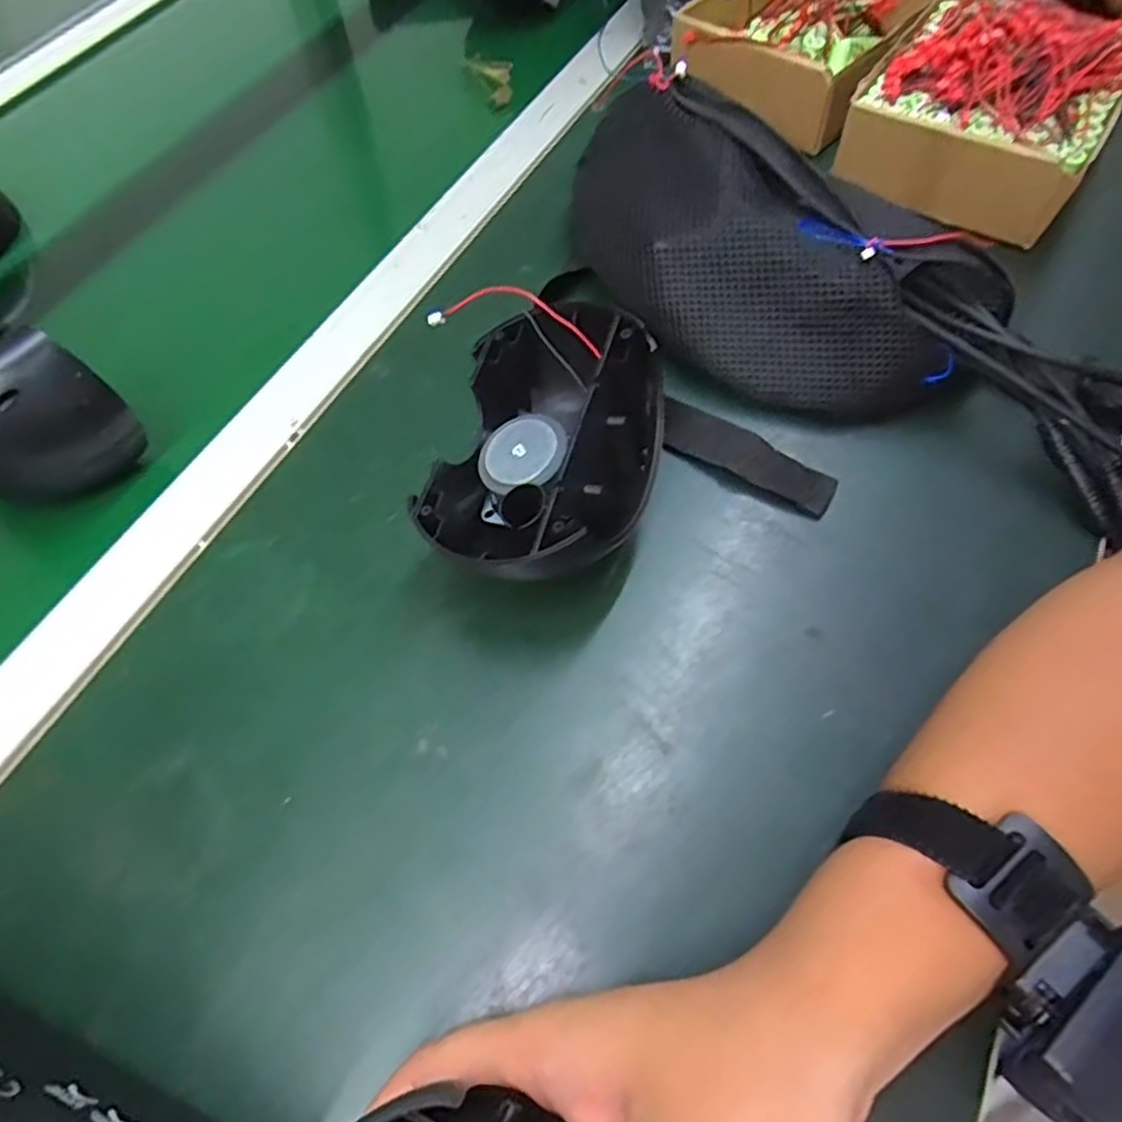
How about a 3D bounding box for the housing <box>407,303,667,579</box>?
[{"bbox_3d":[-0.006,-0.044,0.343,0.097,0.078,0.141,14,62,10],"label":"housing"}]

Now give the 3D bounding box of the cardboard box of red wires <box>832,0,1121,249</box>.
[{"bbox_3d":[0.253,-0.272,0.438,0.135,0.077,0.139,28,66,17],"label":"cardboard box of red wires"}]

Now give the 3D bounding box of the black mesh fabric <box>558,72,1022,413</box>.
[{"bbox_3d":[0.098,-0.170,0.406,0.115,0.082,0.257,-40,67,-18],"label":"black mesh fabric"}]

